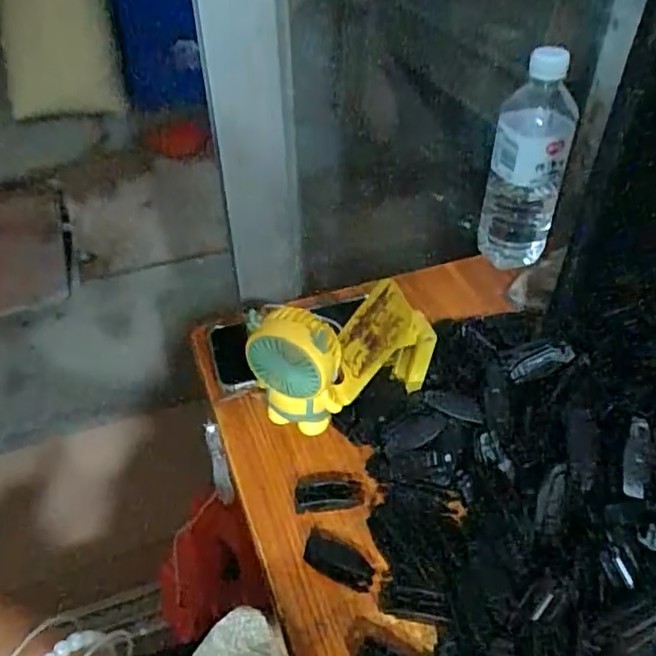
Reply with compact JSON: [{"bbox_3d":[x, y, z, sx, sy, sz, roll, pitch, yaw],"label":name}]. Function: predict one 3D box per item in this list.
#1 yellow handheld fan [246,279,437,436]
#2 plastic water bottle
[{"bbox_3d":[0.010,0.025,0.469,0.135,0.099,0.056,-16,45,-17],"label":"yellow handheld fan"},{"bbox_3d":[0.197,-0.160,0.607,0.072,0.212,0.065,11,44,12],"label":"plastic water bottle"}]

